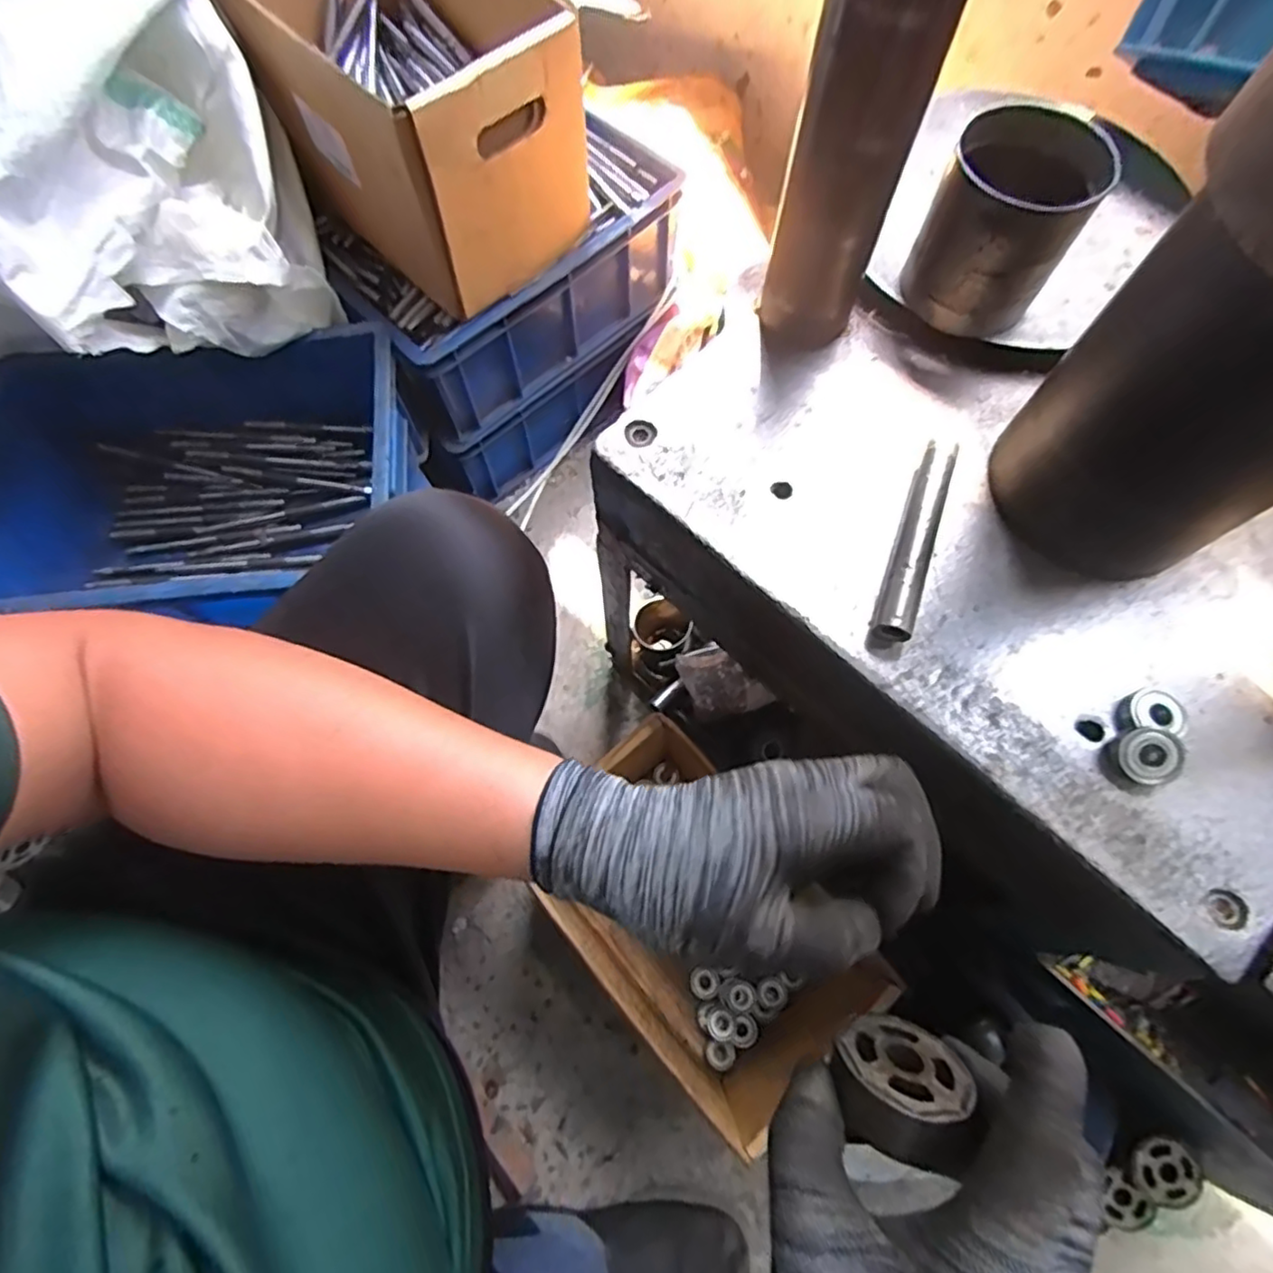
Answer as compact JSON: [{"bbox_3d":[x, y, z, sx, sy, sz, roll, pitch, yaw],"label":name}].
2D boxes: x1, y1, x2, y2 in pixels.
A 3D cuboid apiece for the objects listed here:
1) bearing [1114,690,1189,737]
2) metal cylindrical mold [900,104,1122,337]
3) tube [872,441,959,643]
[{"bbox_3d":[0.286,0.043,0.360,0.030,0.012,0.025,7,70,3],"label":"bearing"},{"bbox_3d":[0.230,-0.259,0.410,0.084,0.092,0.083,0,69,0],"label":"metal cylindrical mold"},{"bbox_3d":[0.171,-0.059,0.395,0.024,0.022,0.132,21,71,7],"label":"tube"}]

